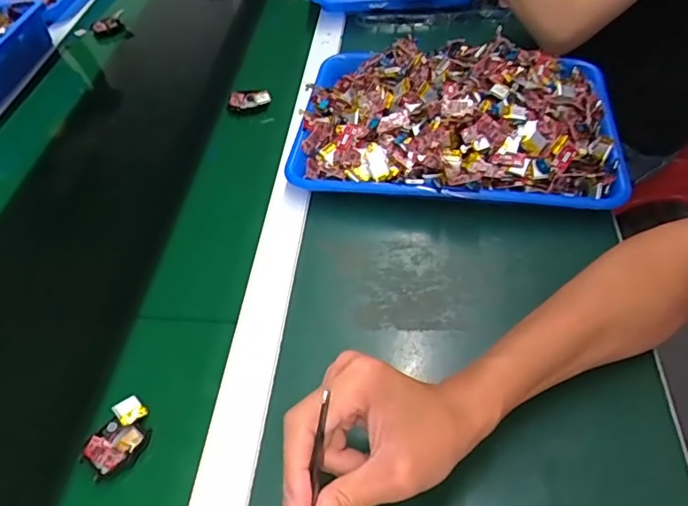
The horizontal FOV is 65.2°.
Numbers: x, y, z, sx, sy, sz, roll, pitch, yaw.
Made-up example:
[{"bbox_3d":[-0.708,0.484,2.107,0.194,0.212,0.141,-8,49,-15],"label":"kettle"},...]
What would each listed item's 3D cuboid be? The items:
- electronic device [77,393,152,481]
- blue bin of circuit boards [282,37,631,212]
[{"bbox_3d":[-0.168,0.139,0.406,0.036,0.017,0.056,21,55,22],"label":"electronic device"},{"bbox_3d":[0.117,-0.150,0.584,0.330,0.072,0.241,3,50,9],"label":"blue bin of circuit boards"}]

